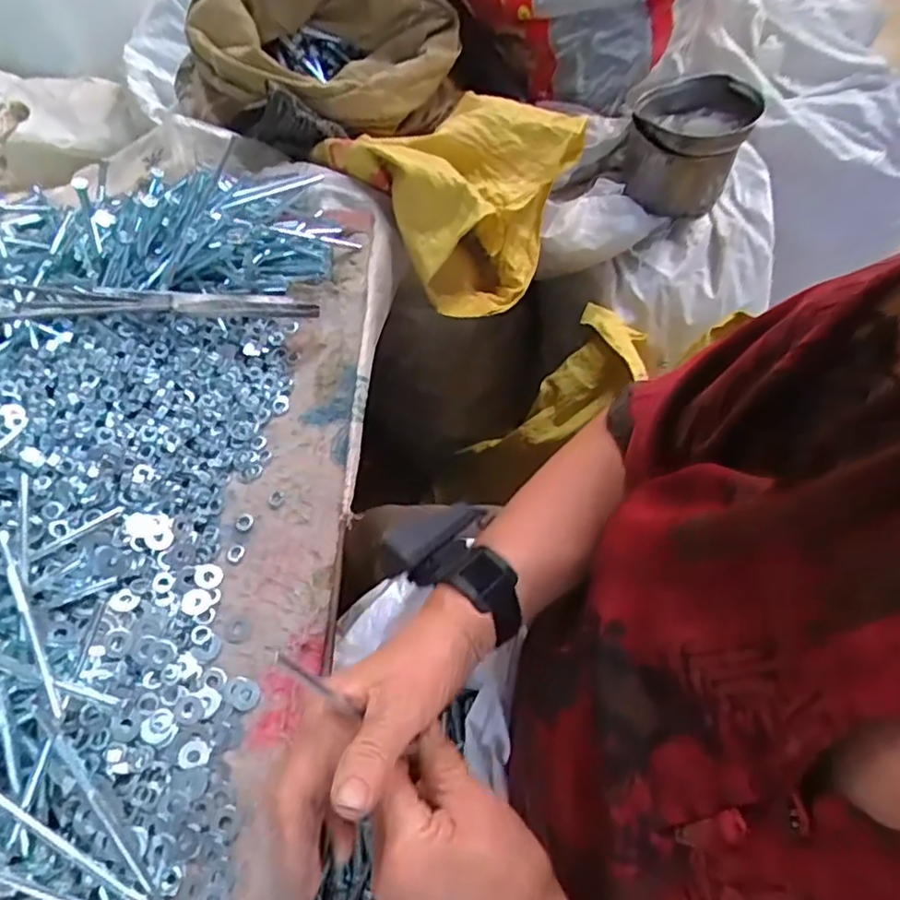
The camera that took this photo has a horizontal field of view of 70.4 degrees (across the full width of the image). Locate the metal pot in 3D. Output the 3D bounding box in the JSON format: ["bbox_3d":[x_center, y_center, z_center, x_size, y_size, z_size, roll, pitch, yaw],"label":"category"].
[{"bbox_3d":[0.307,-0.393,0.830,0.149,0.118,0.161,-1,60,2],"label":"metal pot"}]

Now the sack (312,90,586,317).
[{"bbox_3d":[0.030,-0.303,0.733,0.267,0.168,0.221,-34,64,-16],"label":"sack"}]

